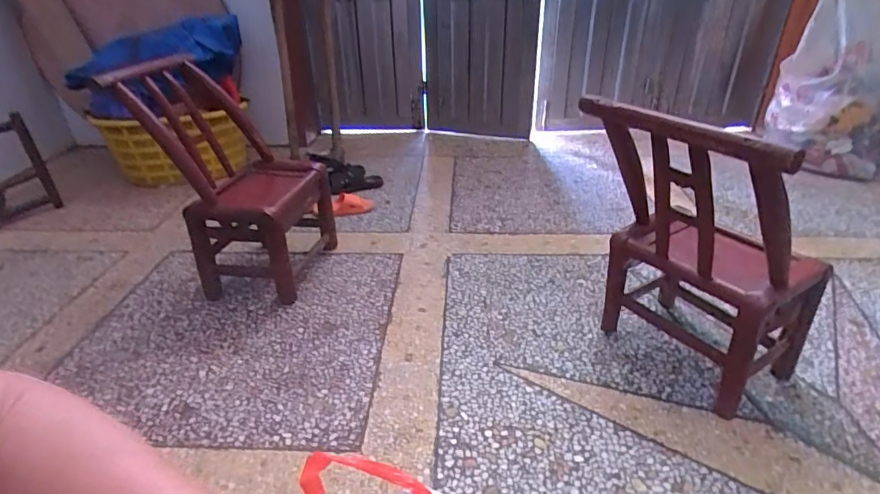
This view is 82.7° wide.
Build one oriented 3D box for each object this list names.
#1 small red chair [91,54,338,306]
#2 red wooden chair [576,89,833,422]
[{"bbox_3d":[-0.572,-0.193,1.428,0.415,0.600,0.385,3,30,6],"label":"small red chair"},{"bbox_3d":[0.579,-0.003,1.100,0.434,0.619,0.388,-17,36,-26],"label":"red wooden chair"}]

